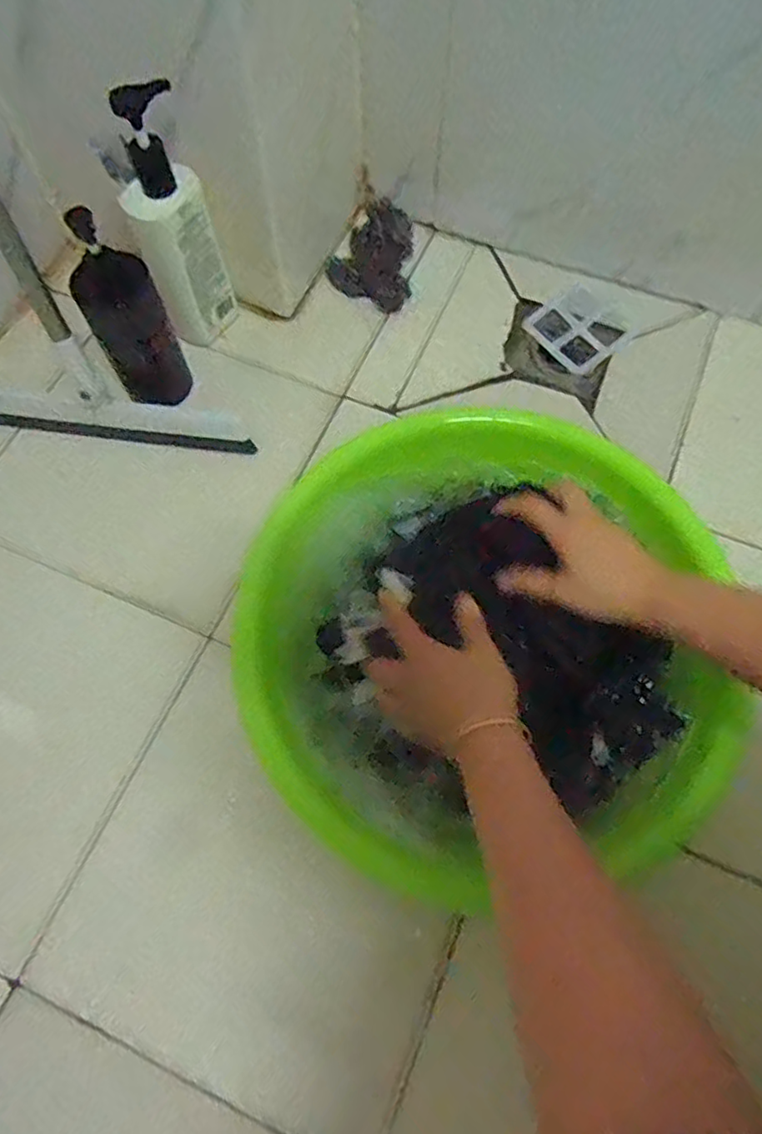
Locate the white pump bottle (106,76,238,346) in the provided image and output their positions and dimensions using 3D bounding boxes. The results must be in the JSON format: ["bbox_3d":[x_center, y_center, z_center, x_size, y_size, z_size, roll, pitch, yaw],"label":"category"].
[{"bbox_3d":[-0.196,-0.314,0.600,0.078,0.233,0.071,-16,69,-7],"label":"white pump bottle"}]

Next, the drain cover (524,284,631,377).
[{"bbox_3d":[0.230,-0.280,0.717,0.097,0.012,0.095,-38,73,-14],"label":"drain cover"}]

